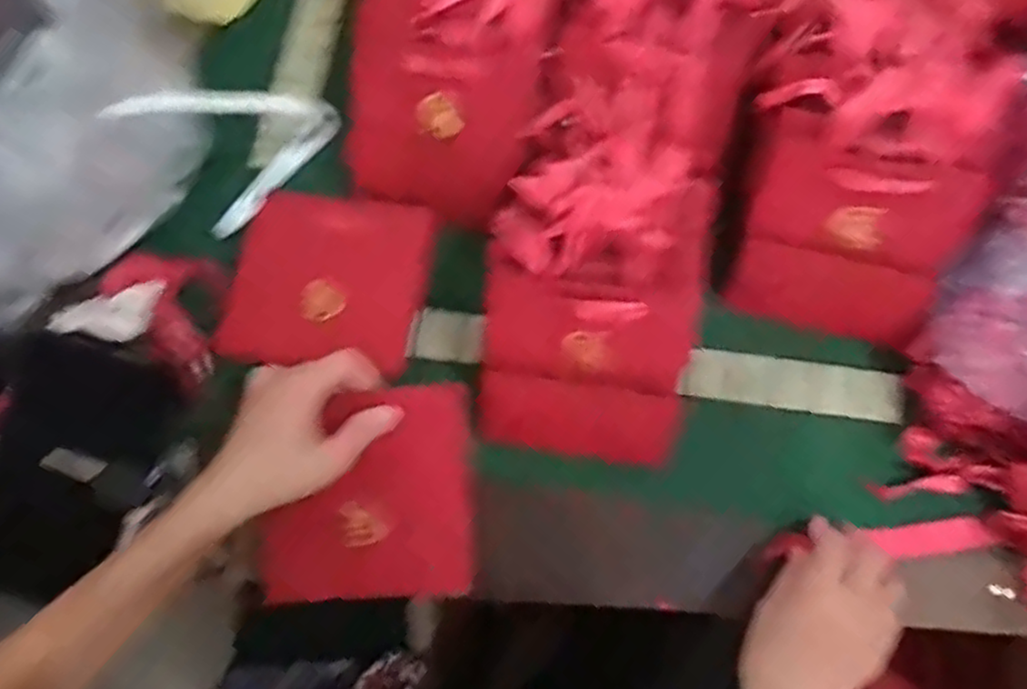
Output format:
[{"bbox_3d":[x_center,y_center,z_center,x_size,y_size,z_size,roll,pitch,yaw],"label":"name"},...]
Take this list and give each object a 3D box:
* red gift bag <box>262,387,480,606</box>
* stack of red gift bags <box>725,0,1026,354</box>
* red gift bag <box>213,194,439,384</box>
[{"bbox_3d":[-0.097,0.101,0.477,0.139,0.012,0.141,-1,86,-8],"label":"red gift bag"},{"bbox_3d":[0.262,-0.151,0.529,0.166,0.114,0.259,18,74,6],"label":"stack of red gift bags"},{"bbox_3d":[-0.146,-0.050,0.558,0.147,0.013,0.137,10,83,-12],"label":"red gift bag"}]

